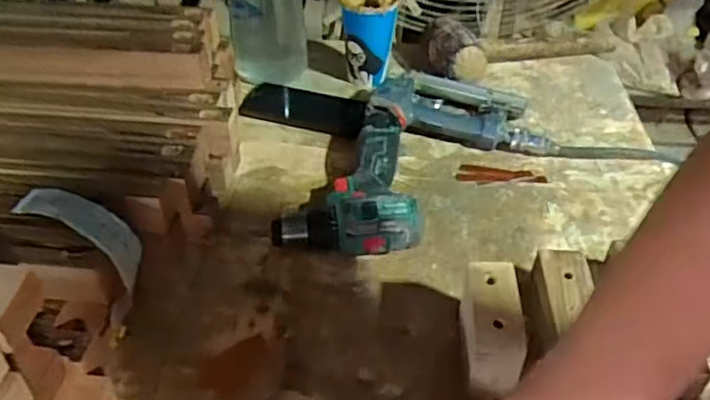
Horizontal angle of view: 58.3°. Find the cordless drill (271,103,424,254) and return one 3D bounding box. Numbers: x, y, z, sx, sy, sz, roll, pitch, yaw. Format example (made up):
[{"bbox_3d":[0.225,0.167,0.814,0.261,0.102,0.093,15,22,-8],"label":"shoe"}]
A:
[{"bbox_3d":[-0.001,-0.028,0.716,0.144,0.050,0.214,4,43,2],"label":"cordless drill"}]

